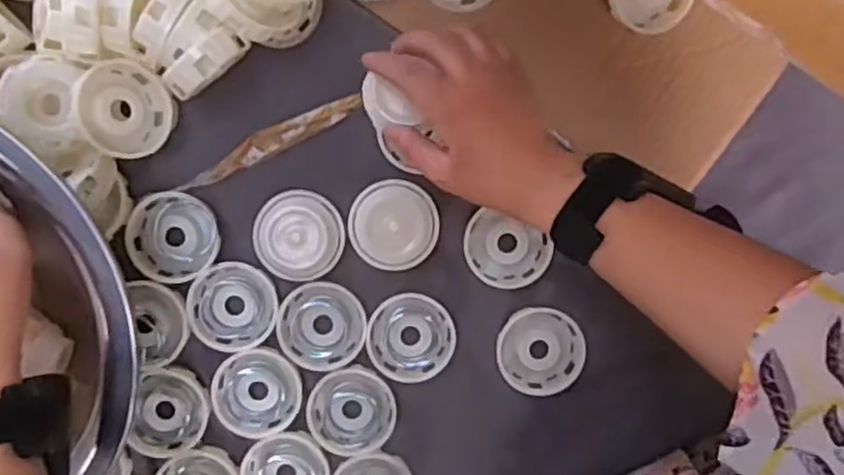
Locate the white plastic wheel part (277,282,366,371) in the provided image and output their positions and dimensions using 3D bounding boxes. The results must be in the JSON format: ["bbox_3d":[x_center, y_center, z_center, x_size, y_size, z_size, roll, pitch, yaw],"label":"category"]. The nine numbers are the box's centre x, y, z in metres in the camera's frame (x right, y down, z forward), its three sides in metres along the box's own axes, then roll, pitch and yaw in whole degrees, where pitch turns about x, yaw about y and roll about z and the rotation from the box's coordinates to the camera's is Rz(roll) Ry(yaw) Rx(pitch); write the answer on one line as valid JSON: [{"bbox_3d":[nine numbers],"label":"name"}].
[{"bbox_3d":[-0.070,0.063,0.497,0.059,0.011,0.063,0,94,-2],"label":"white plastic wheel part"}]

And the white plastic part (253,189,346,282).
[{"bbox_3d":[-0.084,-0.002,0.486,0.059,0.019,0.060,0,94,-2],"label":"white plastic part"}]

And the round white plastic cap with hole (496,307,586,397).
[{"bbox_3d":[0.084,0.082,0.503,0.060,0.006,0.062,0,94,-2],"label":"round white plastic cap with hole"}]

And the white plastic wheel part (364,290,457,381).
[{"bbox_3d":[-0.007,0.072,0.499,0.059,0.008,0.062,5,94,-3],"label":"white plastic wheel part"}]

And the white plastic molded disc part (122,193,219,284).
[{"bbox_3d":[-0.172,0.000,0.496,0.058,0.022,0.062,6,94,-3],"label":"white plastic molded disc part"}]

